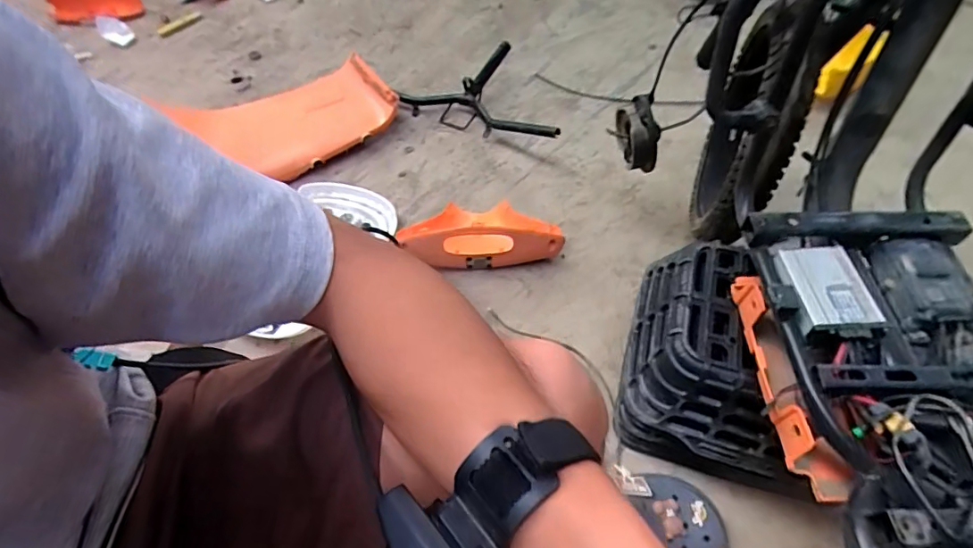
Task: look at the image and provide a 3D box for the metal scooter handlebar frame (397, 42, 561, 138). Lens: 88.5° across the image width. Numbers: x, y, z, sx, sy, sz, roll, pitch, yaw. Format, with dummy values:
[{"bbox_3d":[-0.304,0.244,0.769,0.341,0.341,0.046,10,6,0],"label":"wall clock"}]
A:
[{"bbox_3d":[0.024,-0.397,1.104,0.364,0.084,0.240,19,58,17],"label":"metal scooter handlebar frame"}]

